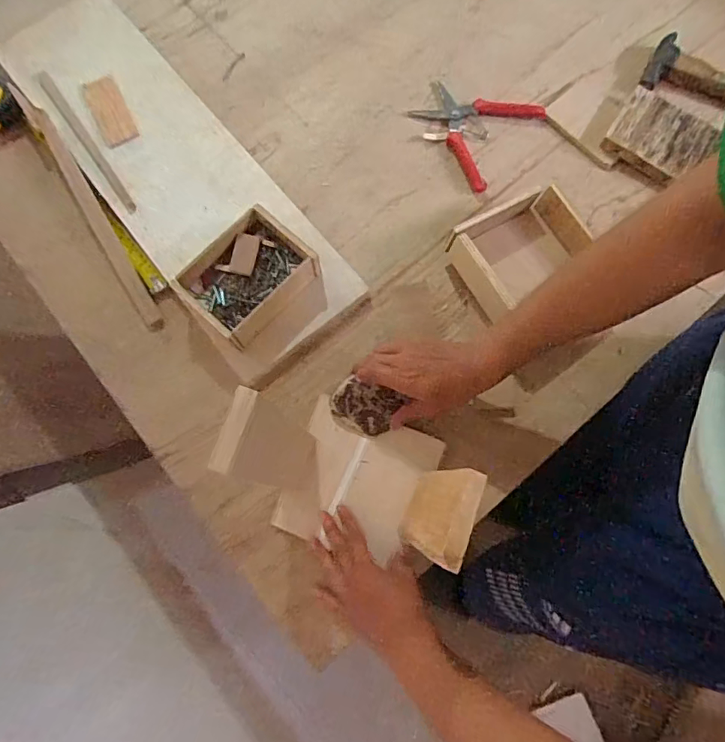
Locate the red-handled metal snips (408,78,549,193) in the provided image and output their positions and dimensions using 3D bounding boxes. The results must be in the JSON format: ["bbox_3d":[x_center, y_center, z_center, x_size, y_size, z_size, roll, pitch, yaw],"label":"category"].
[{"bbox_3d":[0.147,-0.346,0.694,0.153,0.011,0.155,37,78,10],"label":"red-handled metal snips"}]

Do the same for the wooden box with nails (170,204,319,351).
[{"bbox_3d":[-0.139,-0.112,0.613,0.117,0.054,0.146,42,79,11],"label":"wooden box with nails"}]

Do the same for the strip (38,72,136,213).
[{"bbox_3d":[-0.382,-0.318,0.689,0.014,0.005,0.268,-34,77,-8],"label":"strip"}]

